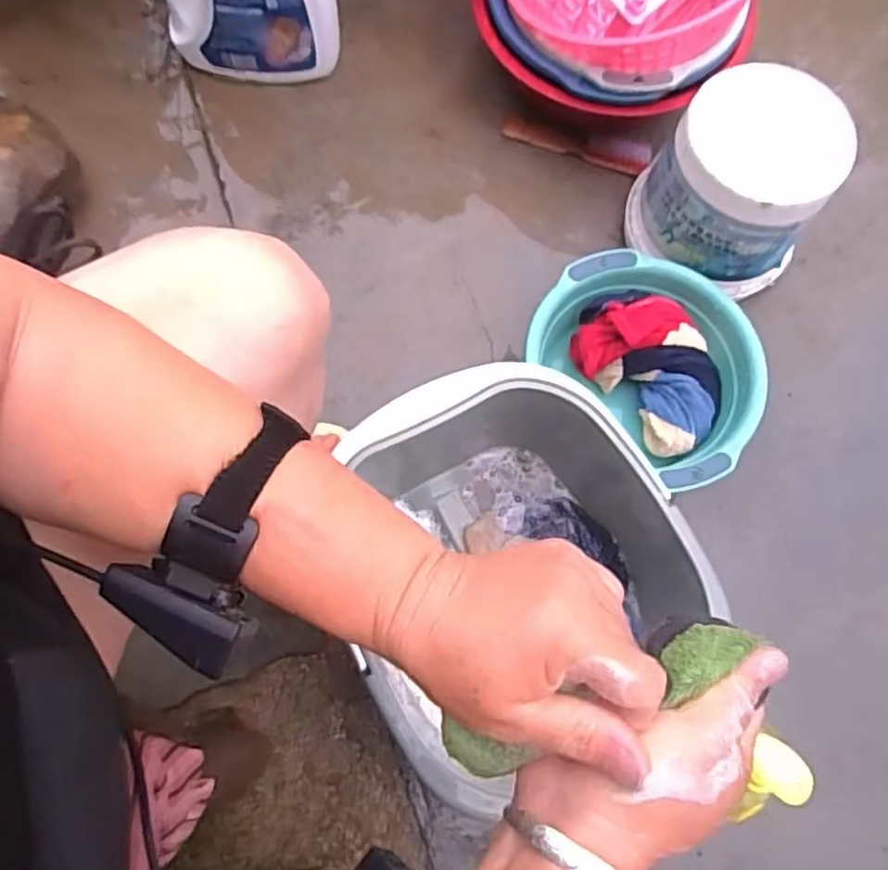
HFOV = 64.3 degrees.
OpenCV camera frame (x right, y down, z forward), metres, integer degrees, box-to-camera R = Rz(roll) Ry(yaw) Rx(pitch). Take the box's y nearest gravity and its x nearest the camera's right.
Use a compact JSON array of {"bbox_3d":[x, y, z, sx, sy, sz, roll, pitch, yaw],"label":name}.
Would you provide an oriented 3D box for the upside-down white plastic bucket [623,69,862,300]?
[{"bbox_3d":[0.342,-0.293,0.825,0.201,0.190,0.180,27,73,4],"label":"upside-down white plastic bucket"}]

